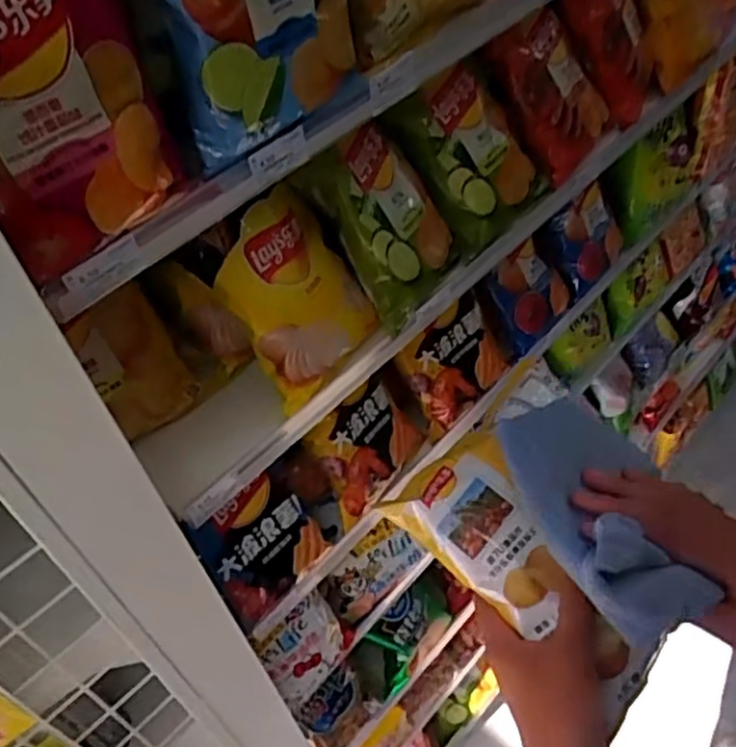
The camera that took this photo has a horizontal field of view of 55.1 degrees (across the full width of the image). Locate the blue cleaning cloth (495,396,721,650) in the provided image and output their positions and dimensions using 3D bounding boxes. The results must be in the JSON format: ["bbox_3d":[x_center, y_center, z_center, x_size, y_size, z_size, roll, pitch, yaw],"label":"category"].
[{"bbox_3d":[0.157,0.083,0.454,0.107,0.041,0.170,-9,42,-5],"label":"blue cleaning cloth"}]

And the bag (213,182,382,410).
[{"bbox_3d":[-0.064,-0.072,0.627,0.050,0.165,0.120,-12,26,47],"label":"bag"}]

